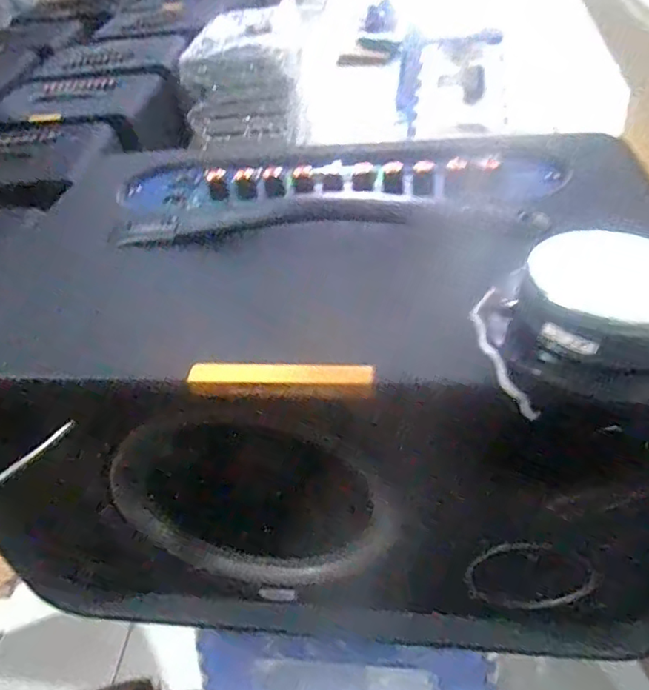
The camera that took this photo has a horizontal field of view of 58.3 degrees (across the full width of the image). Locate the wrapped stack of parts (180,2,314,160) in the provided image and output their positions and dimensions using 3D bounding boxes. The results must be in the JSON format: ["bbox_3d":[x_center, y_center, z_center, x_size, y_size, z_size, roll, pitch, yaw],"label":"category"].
[{"bbox_3d":[-0.203,-0.736,1.635,0.311,0.268,0.376,-3,43,5],"label":"wrapped stack of parts"}]

